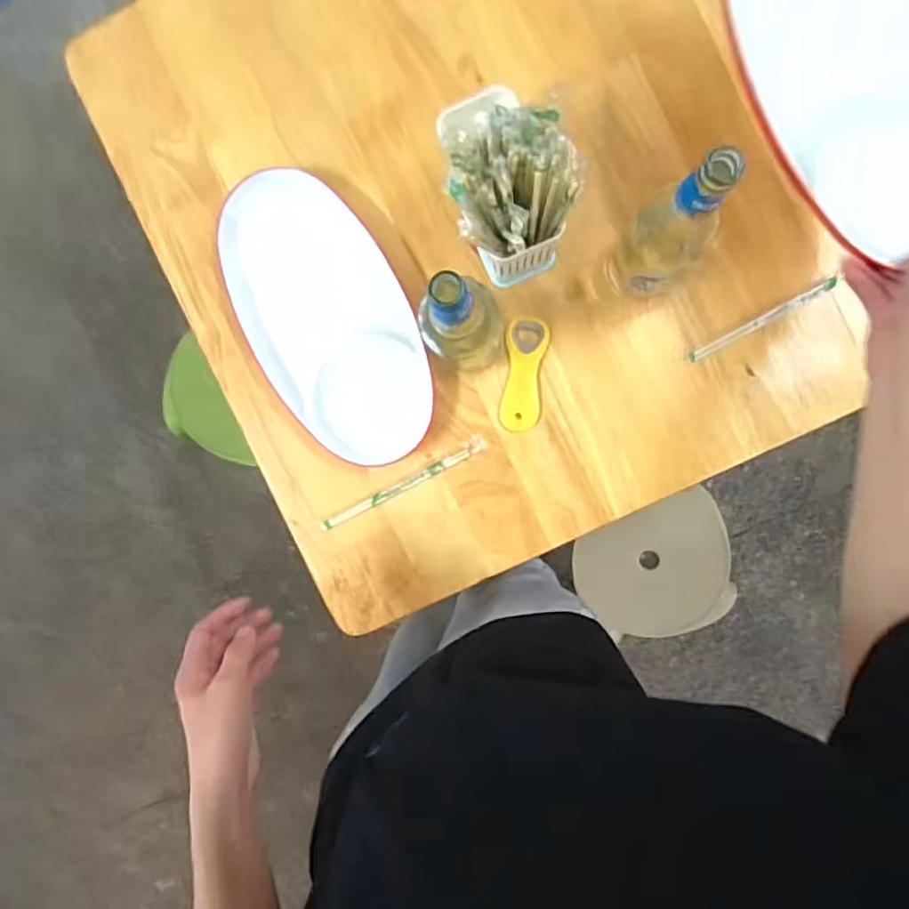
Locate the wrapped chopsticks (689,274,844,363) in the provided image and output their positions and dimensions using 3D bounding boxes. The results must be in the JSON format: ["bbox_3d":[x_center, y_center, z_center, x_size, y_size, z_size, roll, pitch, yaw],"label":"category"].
[{"bbox_3d":[0.338,-0.148,0.694,0.171,0.009,0.013,-28,90,6],"label":"wrapped chopsticks"}]

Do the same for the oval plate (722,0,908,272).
[{"bbox_3d":[0.358,-0.359,0.590,0.028,0.169,0.372,-21,89,-28],"label":"oval plate"}]

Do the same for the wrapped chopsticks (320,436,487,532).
[{"bbox_3d":[-0.060,0.036,0.736,0.214,0.011,0.018,-29,90,6],"label":"wrapped chopsticks"}]

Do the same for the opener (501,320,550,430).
[{"bbox_3d":[0.079,-0.091,0.718,0.046,0.012,0.126,6,93,5],"label":"opener"}]

